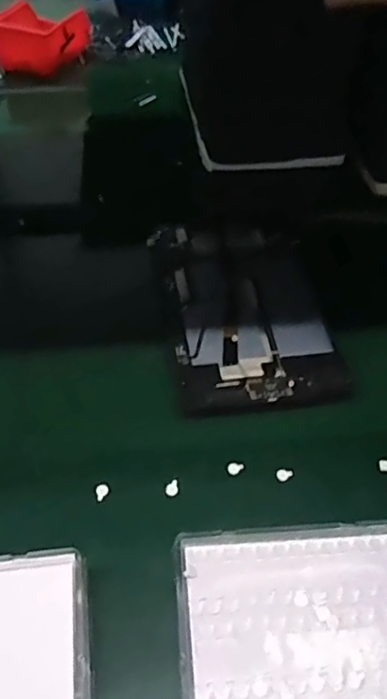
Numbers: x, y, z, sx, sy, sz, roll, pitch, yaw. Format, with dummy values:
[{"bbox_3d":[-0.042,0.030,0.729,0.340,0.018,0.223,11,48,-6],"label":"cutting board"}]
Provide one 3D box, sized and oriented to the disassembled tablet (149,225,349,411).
[{"bbox_3d":[0.047,-0.047,0.573,0.156,0.013,0.246,-8,53,-8],"label":"disassembled tablet"}]

